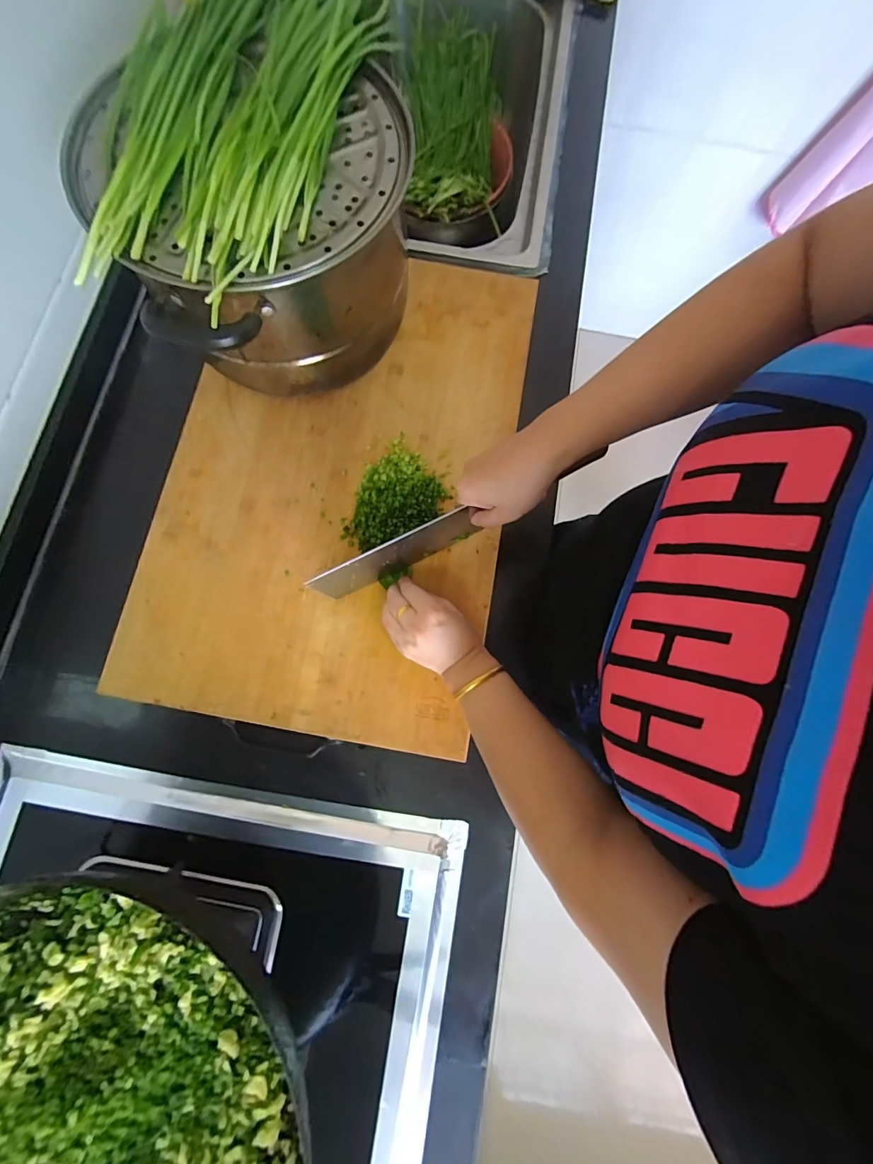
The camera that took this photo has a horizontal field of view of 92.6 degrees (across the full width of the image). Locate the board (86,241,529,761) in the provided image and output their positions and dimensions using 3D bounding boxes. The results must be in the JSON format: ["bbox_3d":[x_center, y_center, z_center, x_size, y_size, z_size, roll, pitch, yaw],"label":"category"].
[{"bbox_3d":[-0.110,-0.134,0.493,0.381,0.033,0.579,9,78,2],"label":"board"}]

